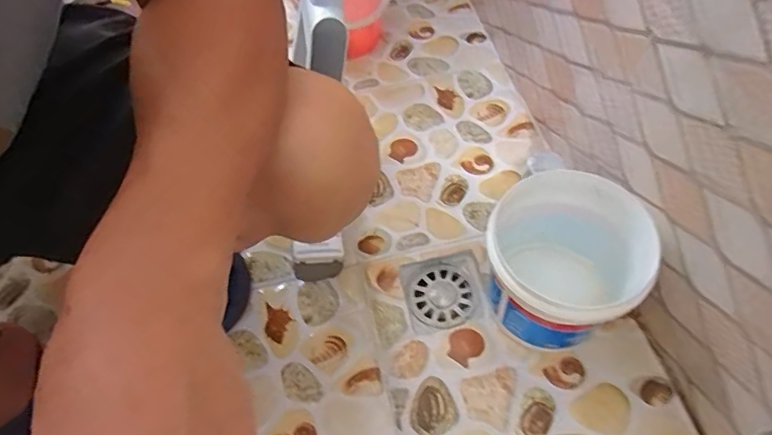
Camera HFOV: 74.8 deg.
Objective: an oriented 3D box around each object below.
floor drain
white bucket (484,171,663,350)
[{"bbox_3d":[0.072,0.094,0.628,0.094,0.015,0.096,-12,57,-3],"label":"floor drain"},{"bbox_3d":[0.185,0.050,0.544,0.143,0.153,0.165,23,62,18],"label":"white bucket"}]

